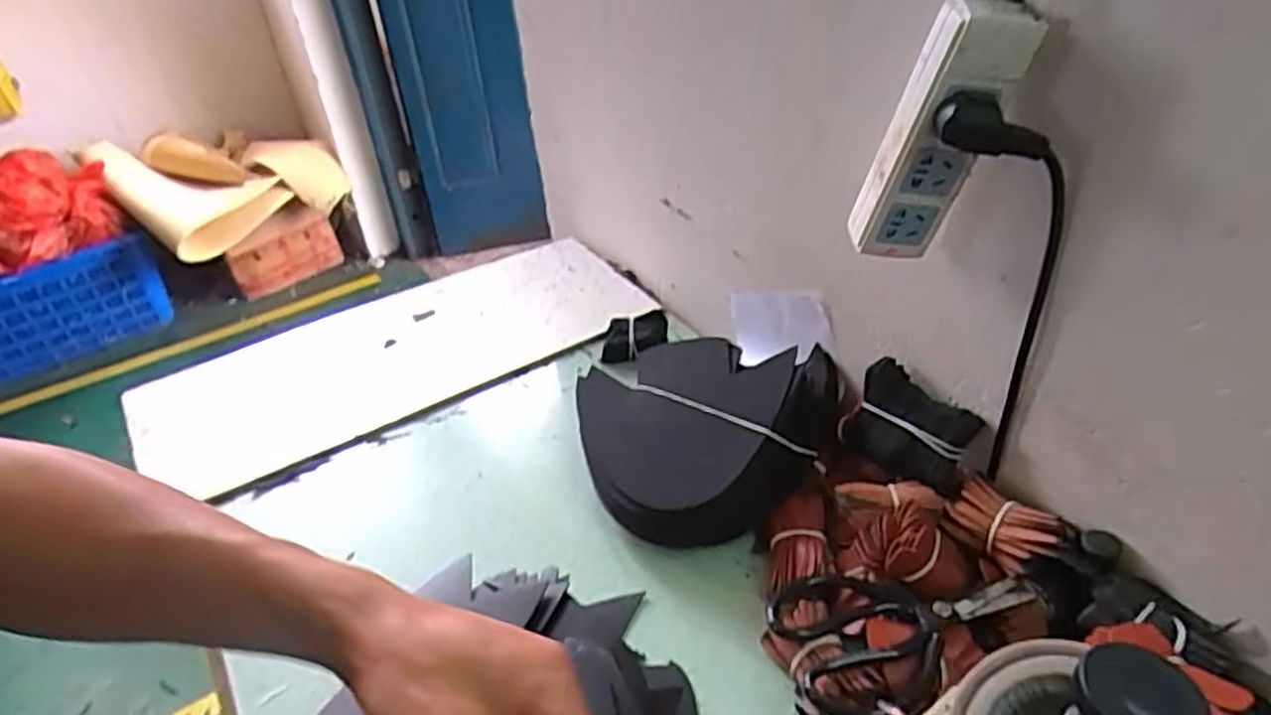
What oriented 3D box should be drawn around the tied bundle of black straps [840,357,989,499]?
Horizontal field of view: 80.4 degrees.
[{"bbox_3d":[0.222,0.057,0.611,0.056,0.069,0.110,-26,43,-25],"label":"tied bundle of black straps"}]

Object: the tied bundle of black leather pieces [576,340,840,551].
[{"bbox_3d":[0.060,0.072,0.676,0.226,0.073,0.197,-8,48,21],"label":"tied bundle of black leather pieces"}]

